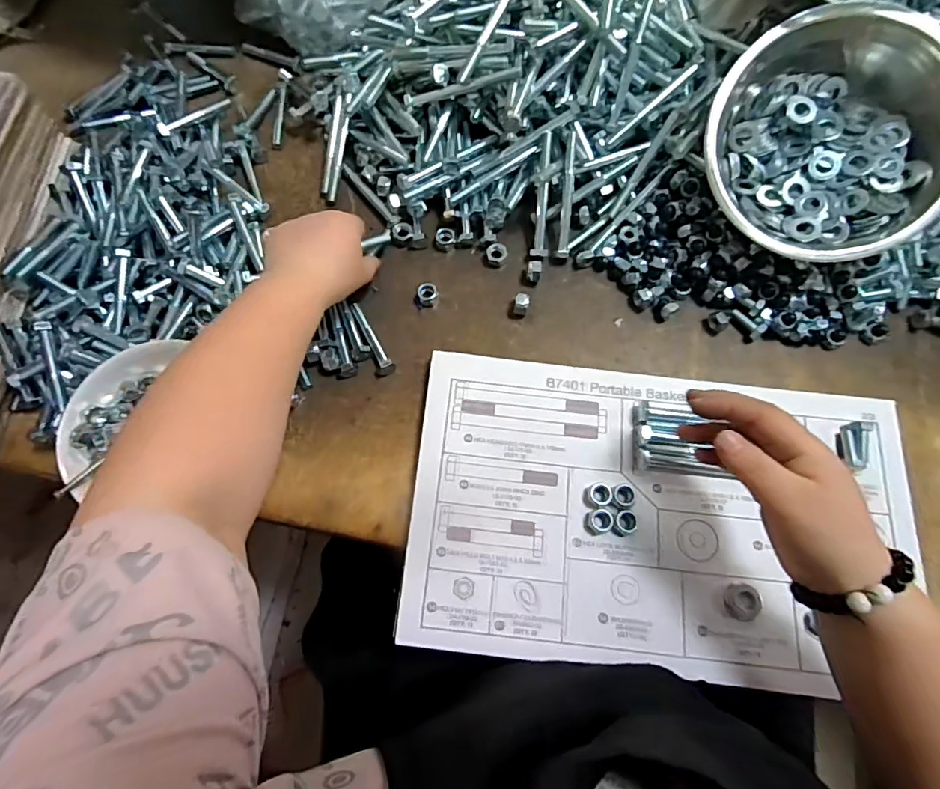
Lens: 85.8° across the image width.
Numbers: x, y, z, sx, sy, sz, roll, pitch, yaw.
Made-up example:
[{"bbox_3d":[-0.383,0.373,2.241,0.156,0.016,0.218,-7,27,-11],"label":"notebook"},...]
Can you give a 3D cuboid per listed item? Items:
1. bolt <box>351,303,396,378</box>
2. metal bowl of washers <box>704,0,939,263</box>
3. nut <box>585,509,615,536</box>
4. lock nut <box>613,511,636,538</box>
[{"bbox_3d":[-0.085,-0.050,0.437,0.017,0.011,0.070,-23,75,-6],"label":"bolt"},{"bbox_3d":[0.287,-0.201,0.412,0.185,0.064,0.185,1,95,10],"label":"metal bowl of washers"},{"bbox_3d":[0.097,0.096,0.380,0.020,0.008,0.018,-3,74,0],"label":"nut"},{"bbox_3d":[0.116,0.097,0.380,0.018,0.010,0.016,-28,76,-7],"label":"lock nut"}]

